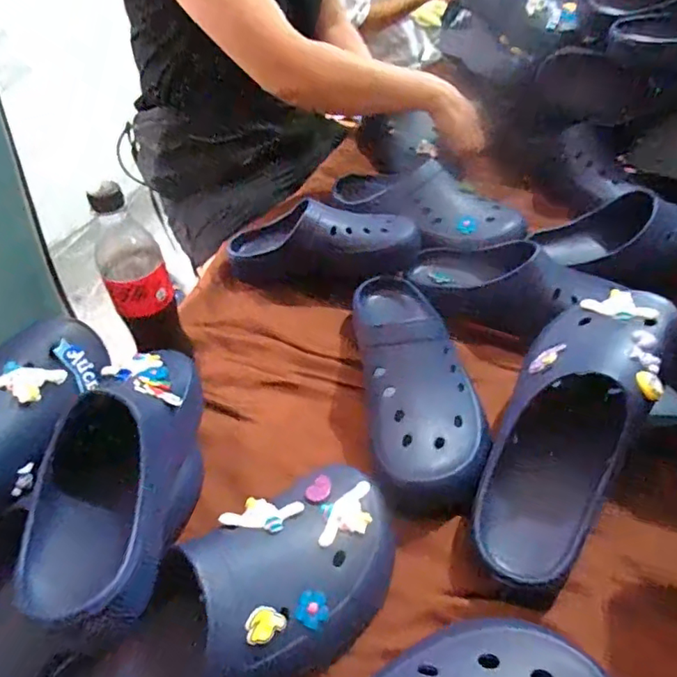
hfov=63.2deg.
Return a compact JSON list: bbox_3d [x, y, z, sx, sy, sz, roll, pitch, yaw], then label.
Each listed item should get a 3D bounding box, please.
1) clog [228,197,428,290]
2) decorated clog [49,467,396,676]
[{"bbox_3d":[-0.028,-0.122,0.713,0.252,0.084,0.101,12,47,15],"label":"clog"},{"bbox_3d":[-0.078,0.195,0.397,0.288,0.092,0.115,-28,50,-23],"label":"decorated clog"}]

